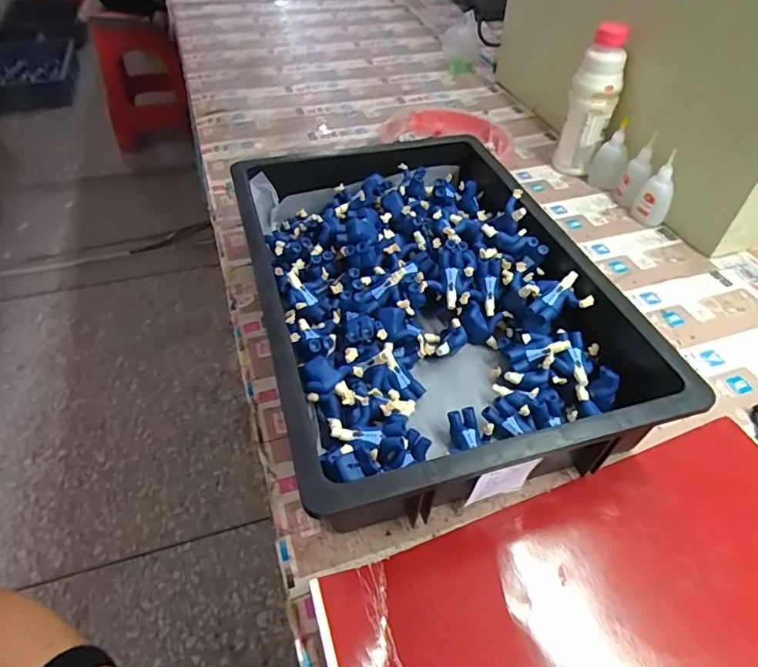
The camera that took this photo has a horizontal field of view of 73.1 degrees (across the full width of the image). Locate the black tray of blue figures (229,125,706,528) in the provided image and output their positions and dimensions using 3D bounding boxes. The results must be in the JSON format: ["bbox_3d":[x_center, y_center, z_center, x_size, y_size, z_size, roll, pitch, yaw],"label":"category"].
[{"bbox_3d":[0.041,-0.046,0.532,0.313,0.097,0.465,-12,47,-12],"label":"black tray of blue figures"}]

